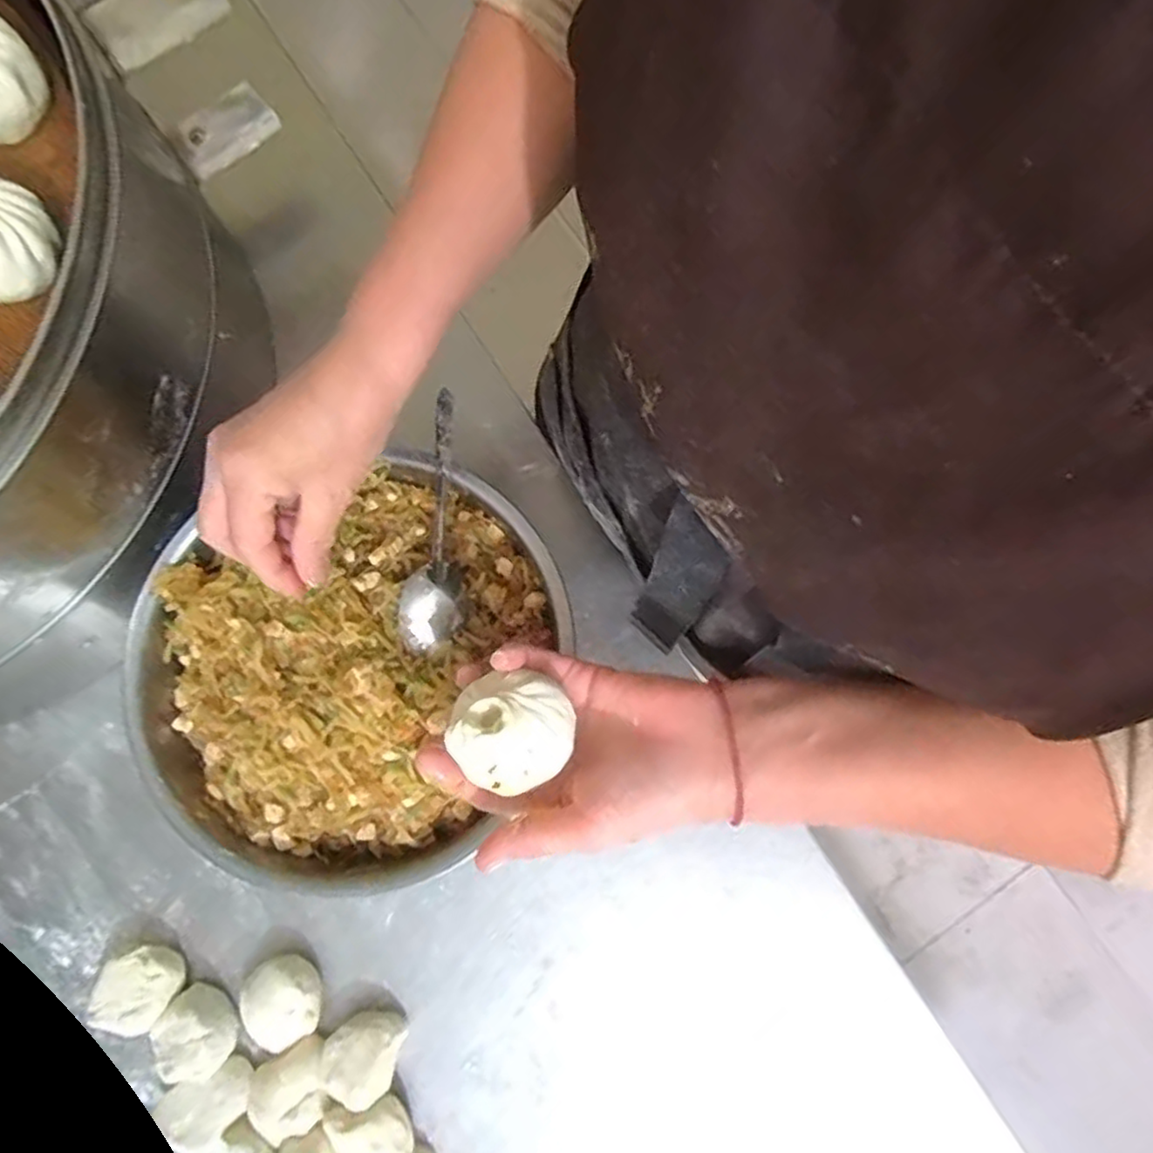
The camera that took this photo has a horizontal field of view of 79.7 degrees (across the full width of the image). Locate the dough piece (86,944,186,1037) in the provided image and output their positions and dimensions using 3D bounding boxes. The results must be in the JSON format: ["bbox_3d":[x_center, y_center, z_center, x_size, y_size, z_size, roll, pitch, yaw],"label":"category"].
[{"bbox_3d":[-0.276,0.259,0.435,0.044,0.026,0.050,30,80,5],"label":"dough piece"}]

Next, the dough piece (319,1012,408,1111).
[{"bbox_3d":[-0.133,0.294,0.428,0.043,0.037,0.043,0,78,-1],"label":"dough piece"}]

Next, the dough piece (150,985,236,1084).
[{"bbox_3d":[-0.236,0.283,0.426,0.045,0.031,0.048,0,78,-1],"label":"dough piece"}]

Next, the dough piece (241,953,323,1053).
[{"bbox_3d":[-0.182,0.264,0.432,0.046,0.023,0.049,0,78,-1],"label":"dough piece"}]

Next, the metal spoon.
[{"bbox_3d":[-0.090,-0.035,0.427,0.029,0.032,0.163,-1,78,-1],"label":"metal spoon"}]

